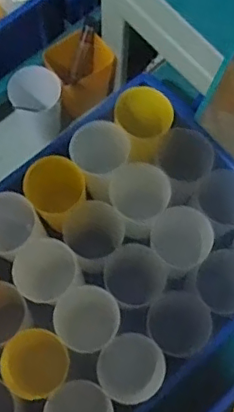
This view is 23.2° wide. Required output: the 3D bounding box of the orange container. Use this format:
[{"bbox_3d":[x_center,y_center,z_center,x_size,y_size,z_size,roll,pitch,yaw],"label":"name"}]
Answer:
[{"bbox_3d":[-0.049,-0.177,0.748,0.082,0.092,0.064,-29,75,-9],"label":"orange container"}]

